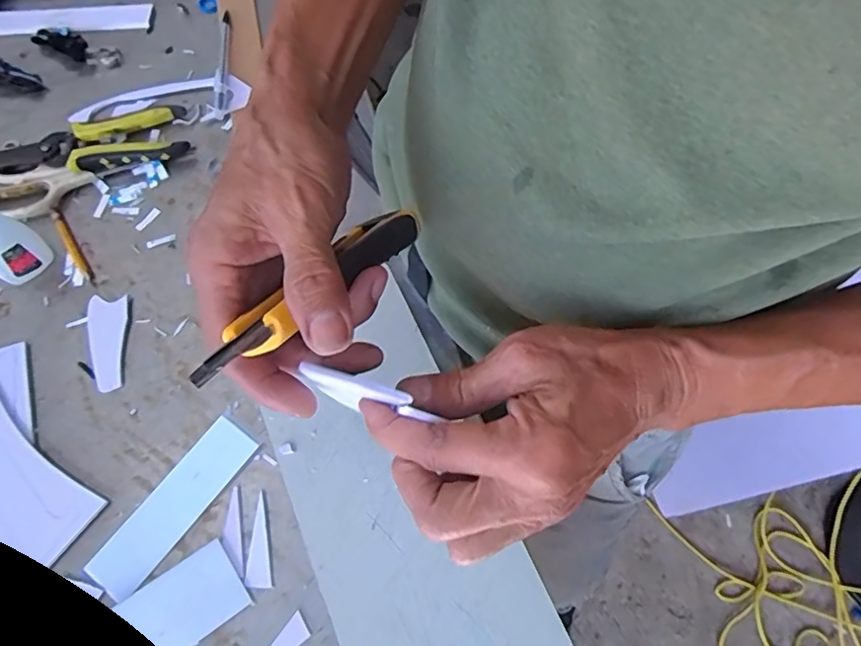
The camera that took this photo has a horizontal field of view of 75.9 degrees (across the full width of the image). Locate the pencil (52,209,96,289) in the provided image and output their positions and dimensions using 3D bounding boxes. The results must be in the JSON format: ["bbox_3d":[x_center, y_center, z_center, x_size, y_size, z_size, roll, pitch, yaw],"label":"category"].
[{"bbox_3d":[-0.308,-0.066,0.475,0.008,0.008,0.087,-32,71,-14],"label":"pencil"}]

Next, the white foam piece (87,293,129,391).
[{"bbox_3d":[-0.258,0.016,0.440,0.031,0.007,0.079,-10,67,-5],"label":"white foam piece"}]

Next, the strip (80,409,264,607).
[{"bbox_3d":[-0.183,0.129,0.394,0.040,0.004,0.132,34,70,13],"label":"strip"}]

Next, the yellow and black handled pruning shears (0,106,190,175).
[{"bbox_3d":[-0.313,-0.163,0.510,0.166,0.023,0.060,-12,67,-6],"label":"yellow and black handled pruning shears"}]

